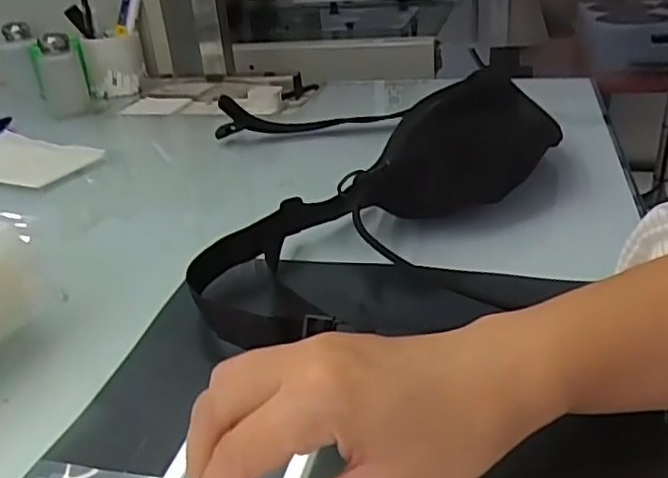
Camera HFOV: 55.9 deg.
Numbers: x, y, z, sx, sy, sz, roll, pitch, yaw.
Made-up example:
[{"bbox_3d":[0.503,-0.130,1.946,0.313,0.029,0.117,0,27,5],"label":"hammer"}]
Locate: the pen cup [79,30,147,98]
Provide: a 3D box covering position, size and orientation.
[{"bbox_3d":[-0.359,-0.289,1.037,0.092,0.085,0.076,-13,29,-13],"label":"pen cup"}]

